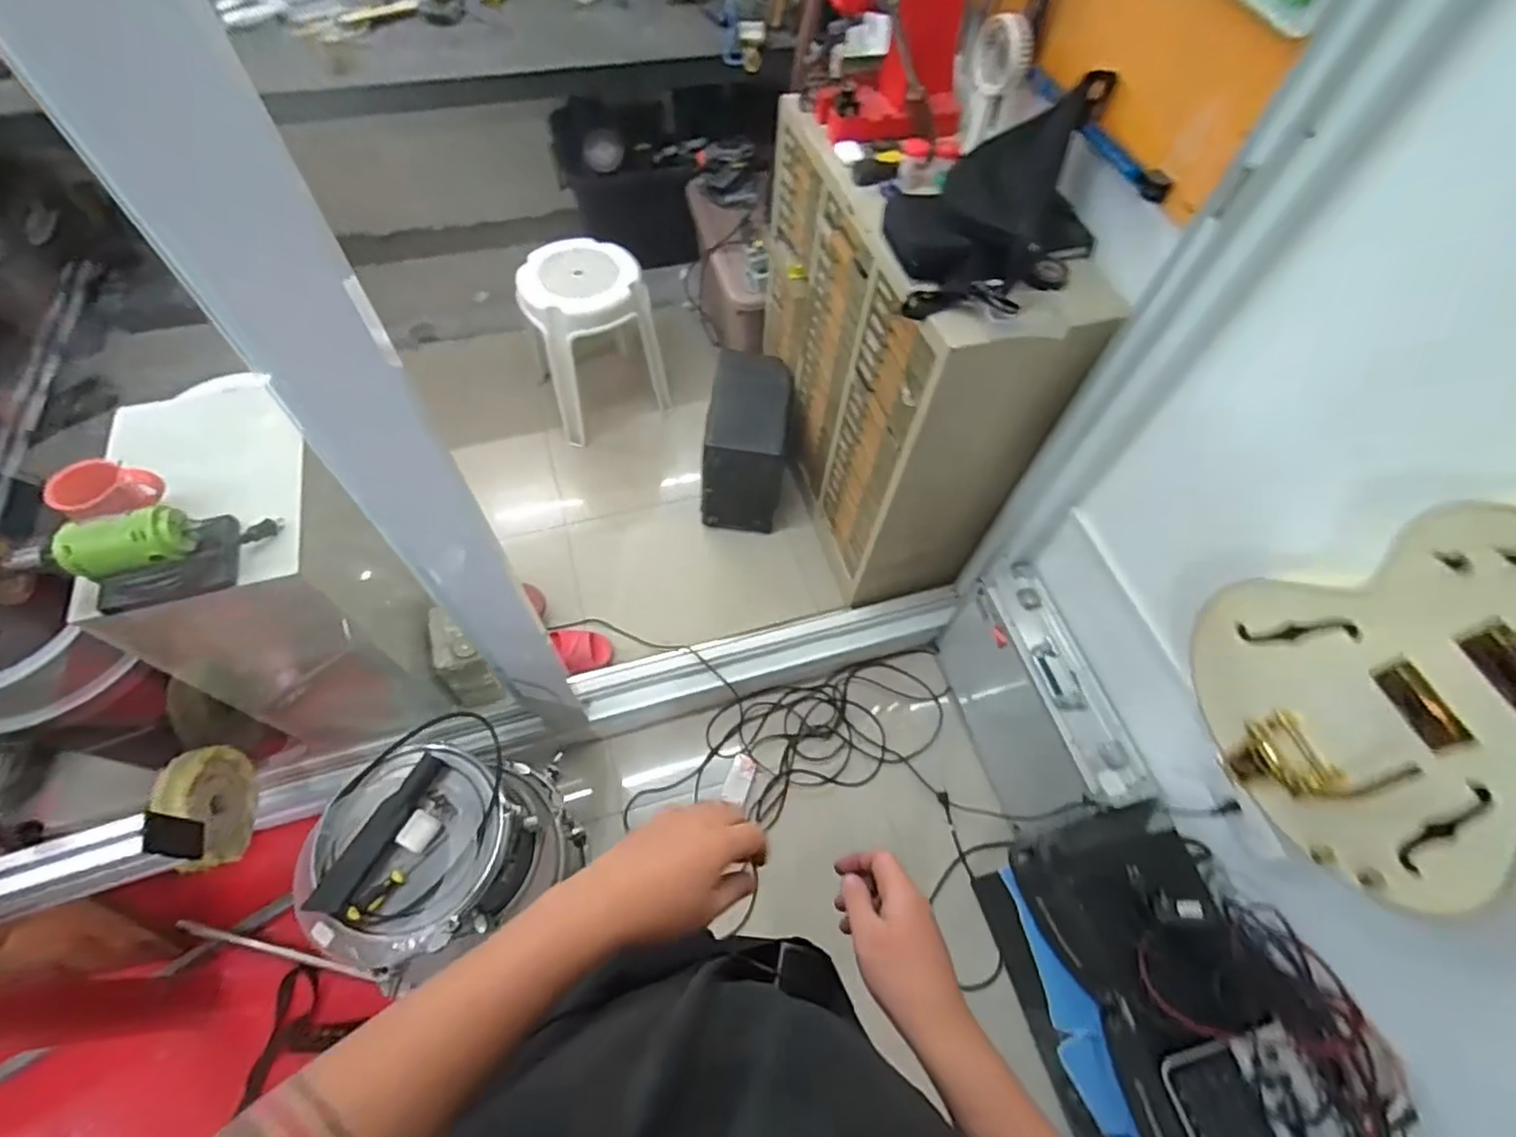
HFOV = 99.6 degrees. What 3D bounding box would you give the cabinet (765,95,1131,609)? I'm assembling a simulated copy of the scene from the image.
[{"bbox_3d":[0.318,-0.490,1.506,0.382,0.812,0.801,-15,61,-12],"label":"cabinet"}]

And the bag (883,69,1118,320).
[{"bbox_3d":[0.373,-0.583,1.010,0.286,0.205,0.393,40,65,19],"label":"bag"}]

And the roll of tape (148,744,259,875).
[{"bbox_3d":[-0.913,0.398,1.065,0.061,0.165,0.187,-8,60,-8],"label":"roll of tape"}]

